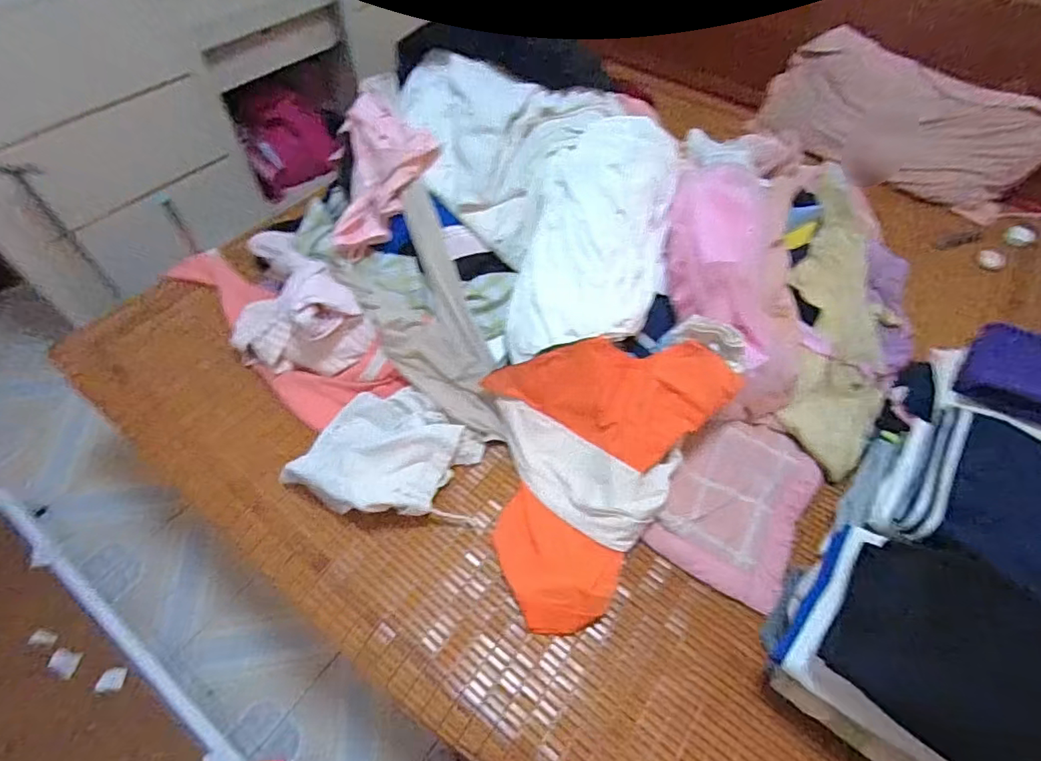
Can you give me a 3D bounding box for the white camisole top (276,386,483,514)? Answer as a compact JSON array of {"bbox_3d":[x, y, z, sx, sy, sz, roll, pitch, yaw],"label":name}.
[{"bbox_3d":[-0.243,0.136,0.956,0.273,0.088,0.247,26,57,17],"label":"white camisole top"}]

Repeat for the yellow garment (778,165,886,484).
[{"bbox_3d":[0.719,-0.186,1.182,0.212,0.109,0.862,17,55,11],"label":"yellow garment"}]

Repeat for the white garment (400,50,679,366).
[{"bbox_3d":[0.075,-0.405,1.049,0.449,0.257,0.699,-18,56,-14],"label":"white garment"}]

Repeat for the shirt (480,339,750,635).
[{"bbox_3d":[0.095,0.115,0.914,0.349,0.189,0.492,32,59,20],"label":"shirt"}]

